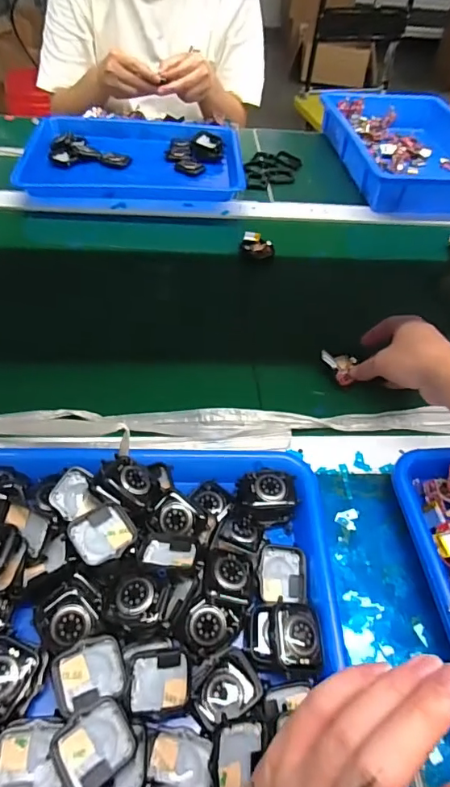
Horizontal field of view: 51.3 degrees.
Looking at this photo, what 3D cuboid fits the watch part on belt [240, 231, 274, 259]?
[{"bbox_3d":[0.045,-0.204,0.653,0.044,0.025,0.034,2,51,-3],"label":"watch part on belt"}]

